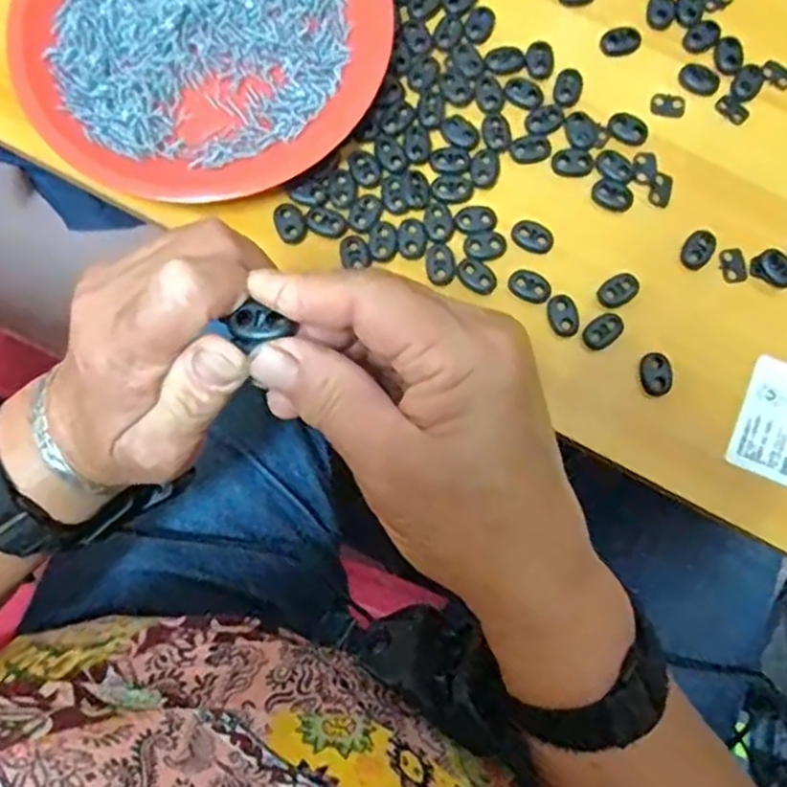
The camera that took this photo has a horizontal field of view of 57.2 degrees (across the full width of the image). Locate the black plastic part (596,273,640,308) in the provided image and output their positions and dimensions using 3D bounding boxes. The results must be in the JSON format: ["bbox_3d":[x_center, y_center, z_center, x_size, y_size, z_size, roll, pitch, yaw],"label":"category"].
[{"bbox_3d":[0.116,-0.053,0.372,0.022,0.004,0.014,-32,81,-4],"label":"black plastic part"}]

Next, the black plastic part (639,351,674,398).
[{"bbox_3d":[0.133,-0.010,0.363,0.016,0.005,0.022,-4,80,0],"label":"black plastic part"}]

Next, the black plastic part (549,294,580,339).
[{"bbox_3d":[0.087,-0.040,0.369,0.014,0.004,0.022,-14,80,-1],"label":"black plastic part"}]

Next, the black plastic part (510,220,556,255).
[{"bbox_3d":[0.073,-0.082,0.377,0.022,0.004,0.016,23,81,5],"label":"black plastic part"}]

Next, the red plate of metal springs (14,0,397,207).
[{"bbox_3d":[-0.098,-0.194,0.386,0.184,0.028,0.190,0,80,1],"label":"red plate of metal springs"}]

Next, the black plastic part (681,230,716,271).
[{"bbox_3d":[0.159,-0.075,0.376,0.015,0.005,0.020,36,83,7],"label":"black plastic part"}]

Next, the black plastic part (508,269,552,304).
[{"bbox_3d":[0.071,-0.055,0.372,0.022,0.004,0.015,34,82,6],"label":"black plastic part"}]

